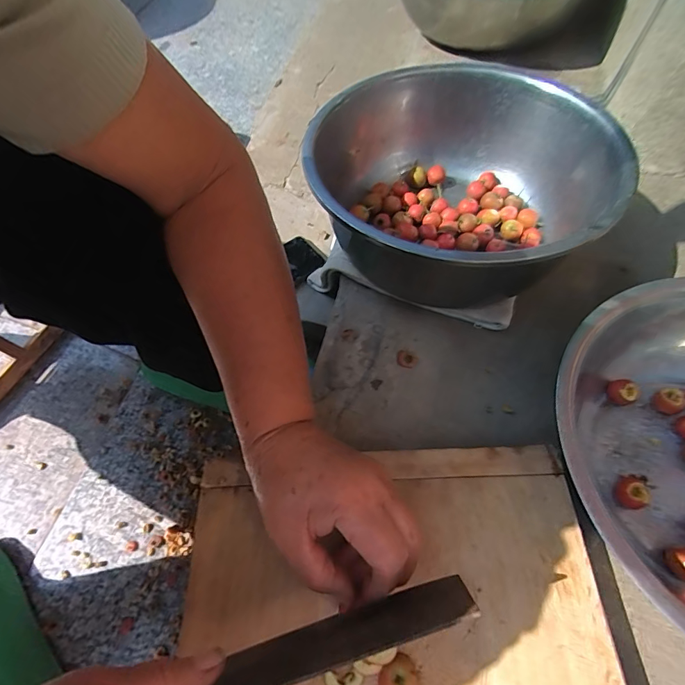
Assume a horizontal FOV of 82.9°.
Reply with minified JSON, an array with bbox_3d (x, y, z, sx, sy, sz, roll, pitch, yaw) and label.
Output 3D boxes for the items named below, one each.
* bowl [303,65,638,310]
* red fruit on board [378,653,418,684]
[{"bbox_3d":[0.115,-0.160,0.410,0.287,0.135,0.304,-1,61,2],"label":"bowl"},{"bbox_3d":[0.036,0.210,0.241,0.024,0.009,0.022,-1,61,2],"label":"red fruit on board"}]

